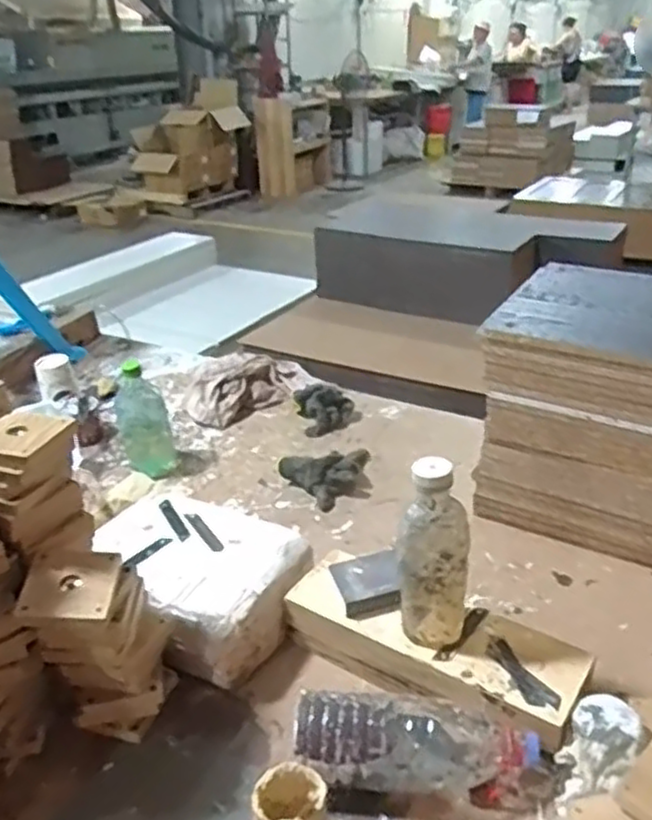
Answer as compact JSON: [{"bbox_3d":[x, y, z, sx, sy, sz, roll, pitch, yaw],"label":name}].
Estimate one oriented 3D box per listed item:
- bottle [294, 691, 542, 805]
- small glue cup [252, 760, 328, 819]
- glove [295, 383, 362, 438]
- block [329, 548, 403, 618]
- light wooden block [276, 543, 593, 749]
[{"bbox_3d":[0.088,0.331,0.719,0.231,0.084,0.079,-1,28,3],"label":"bottle"},{"bbox_3d":[-0.031,0.371,0.658,0.068,0.078,0.075,-7,28,-8],"label":"small glue cup"},{"bbox_3d":[0.005,-0.006,1.360,0.109,0.062,0.077,-14,30,-21],"label":"glove"},{"bbox_3d":[0.049,0.204,0.864,0.082,0.025,0.074,-6,28,-7],"label":"block"},{"bbox_3d":[0.118,0.271,0.839,0.337,0.079,0.120,17,33,33],"label":"light wooden block"}]

